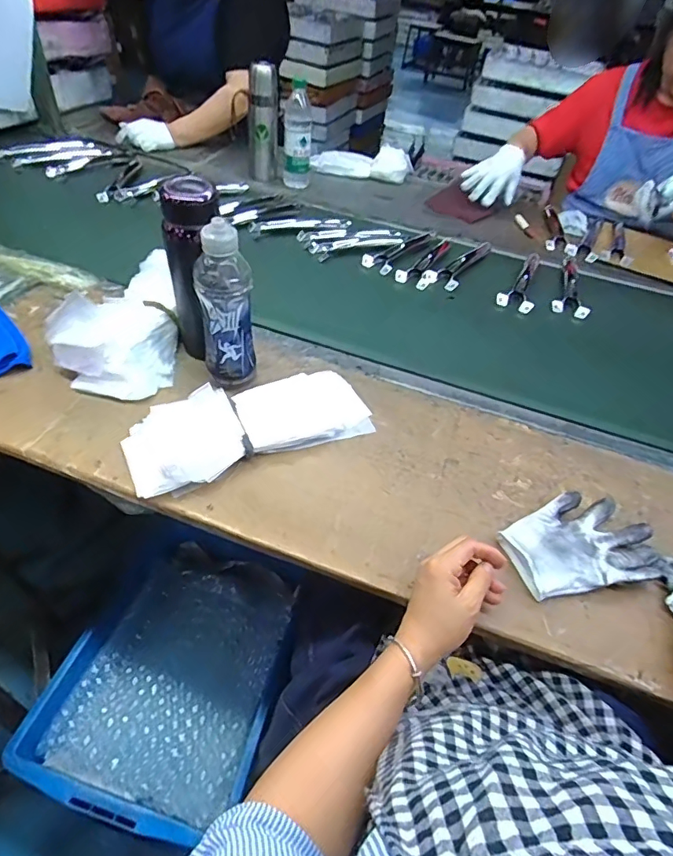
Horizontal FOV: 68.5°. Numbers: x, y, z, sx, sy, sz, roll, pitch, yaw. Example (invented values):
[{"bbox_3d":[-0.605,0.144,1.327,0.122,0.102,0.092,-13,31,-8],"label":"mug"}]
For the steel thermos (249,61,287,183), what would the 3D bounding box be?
[{"bbox_3d":[-0.172,-0.735,1.185,0.077,0.219,0.089,-1,46,-9],"label":"steel thermos"}]

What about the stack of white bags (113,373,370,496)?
[{"bbox_3d":[-0.104,-0.009,0.630,0.314,0.042,0.119,-18,50,-24],"label":"stack of white bags"}]

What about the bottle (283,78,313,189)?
[{"bbox_3d":[-0.090,-0.687,1.164,0.065,0.202,0.057,-5,46,-13],"label":"bottle"}]

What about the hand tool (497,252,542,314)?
[{"bbox_3d":[0.372,-0.291,0.967,0.064,0.019,0.216,24,47,15],"label":"hand tool"}]

